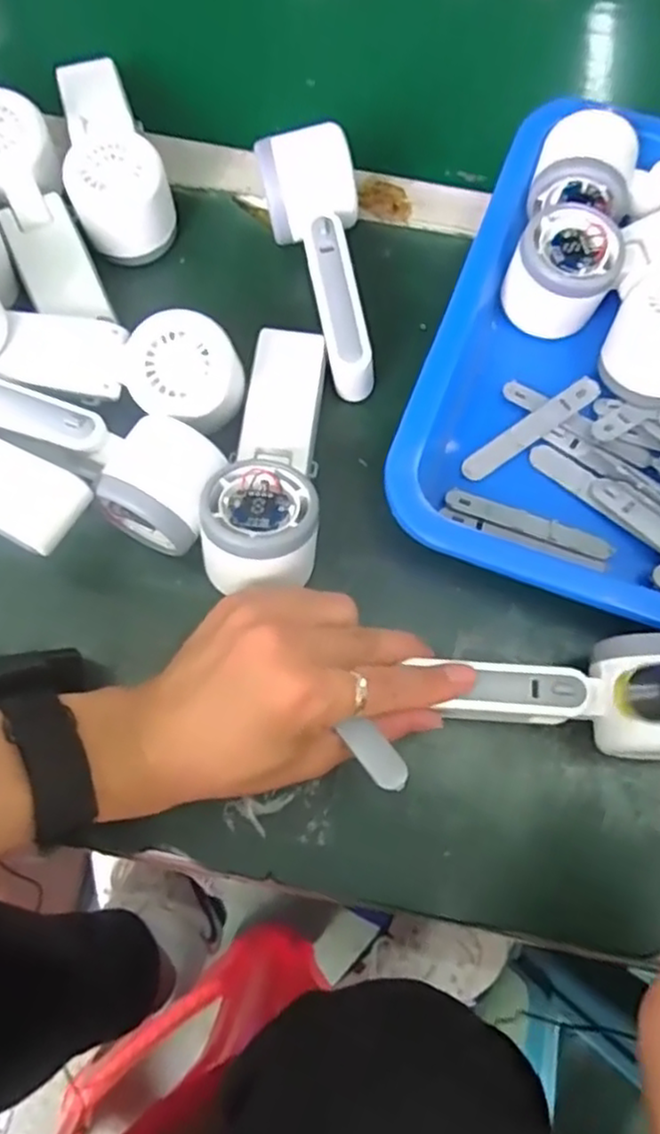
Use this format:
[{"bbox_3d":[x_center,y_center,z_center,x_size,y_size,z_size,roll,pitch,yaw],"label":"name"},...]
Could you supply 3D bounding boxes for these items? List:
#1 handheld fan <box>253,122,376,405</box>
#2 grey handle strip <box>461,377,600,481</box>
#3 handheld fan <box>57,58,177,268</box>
[{"bbox_3d":[-0.006,-0.177,0.405,0.058,0.049,0.159,-6,71,-5],"label":"handheld fan"},{"bbox_3d":[0.117,-0.080,0.401,0.094,0.004,0.015,-35,80,-5],"label":"grey handle strip"},{"bbox_3d":[-0.145,-0.267,0.433,0.057,0.045,0.158,-21,73,-10],"label":"handheld fan"}]

